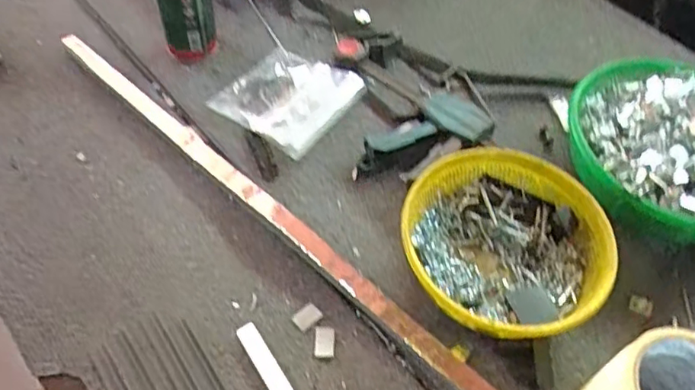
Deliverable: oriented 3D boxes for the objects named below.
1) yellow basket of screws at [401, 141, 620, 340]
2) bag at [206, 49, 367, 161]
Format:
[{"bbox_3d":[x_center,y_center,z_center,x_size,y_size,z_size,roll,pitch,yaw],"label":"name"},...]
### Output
[{"bbox_3d":[0.144,0.046,0.551,0.187,0.050,0.186,-3,54,-6],"label":"yellow basket of screws"},{"bbox_3d":[-0.069,-0.120,0.692,0.132,0.028,0.129,36,59,21],"label":"bag"}]

